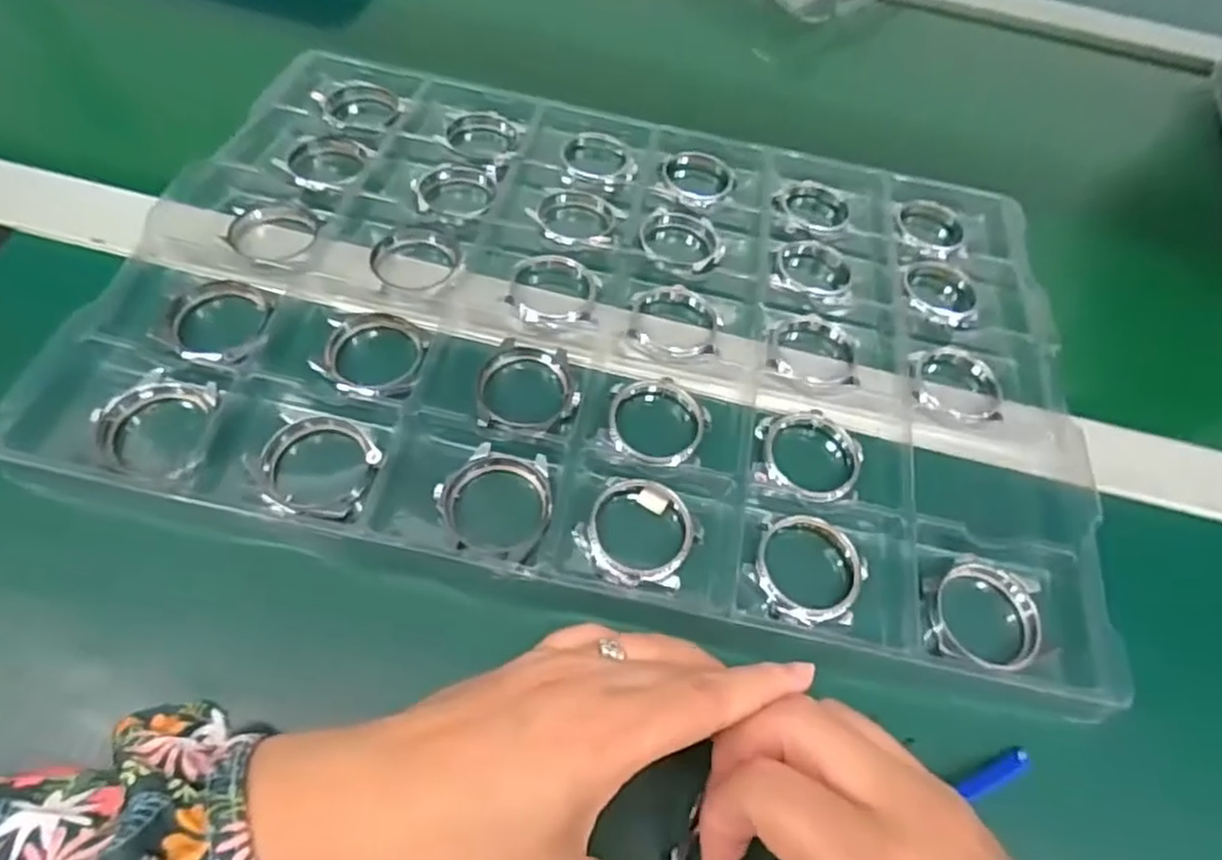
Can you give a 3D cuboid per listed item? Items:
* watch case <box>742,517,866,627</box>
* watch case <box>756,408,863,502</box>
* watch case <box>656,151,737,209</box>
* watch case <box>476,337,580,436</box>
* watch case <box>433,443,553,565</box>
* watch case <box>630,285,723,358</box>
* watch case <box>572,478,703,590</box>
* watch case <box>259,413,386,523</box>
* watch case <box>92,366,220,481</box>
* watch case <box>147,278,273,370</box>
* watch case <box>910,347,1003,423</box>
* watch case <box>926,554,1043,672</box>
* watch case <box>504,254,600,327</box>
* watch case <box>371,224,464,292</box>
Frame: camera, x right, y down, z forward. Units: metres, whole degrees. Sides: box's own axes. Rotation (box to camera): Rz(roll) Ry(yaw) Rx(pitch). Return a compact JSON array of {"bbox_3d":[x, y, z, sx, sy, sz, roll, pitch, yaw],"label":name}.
[{"bbox_3d":[0.080,0.057,0.281,0.045,0.011,0.041,23,58,9],"label":"watch case"},{"bbox_3d":[0.090,0.012,0.313,0.050,0.007,0.046,-6,58,-9],"label":"watch case"},{"bbox_3d":[0.051,-0.147,0.414,0.046,0.017,0.039,11,57,2],"label":"watch case"},{"bbox_3d":[-0.037,-0.022,0.314,0.046,0.009,0.049,8,57,0],"label":"watch case"},{"bbox_3d":[-0.048,0.029,0.288,0.047,0.011,0.046,11,57,2],"label":"watch case"},{"bbox_3d":[0.032,-0.054,0.345,0.045,0.015,0.034,13,57,3],"label":"watch case"},{"bbox_3d":[0.012,0.043,0.286,0.046,0.009,0.046,32,60,14],"label":"watch case"},{"bbox_3d":[-0.122,0.015,0.285,0.048,0.010,0.043,13,57,3],"label":"watch case"},{"bbox_3d":[-0.193,-0.003,0.287,0.048,0.012,0.046,8,57,-1],"label":"watch case"},{"bbox_3d":[-0.180,-0.049,0.319,0.050,0.009,0.048,12,57,2],"label":"watch case"},{"bbox_3d":[0.171,-0.026,0.345,0.045,0.012,0.035,10,57,1],"label":"watch case"},{"bbox_3d":[0.154,0.076,0.285,0.042,0.009,0.045,14,57,3],"label":"watch case"},{"bbox_3d":[-0.029,-0.070,0.346,0.046,0.012,0.041,3,58,-4],"label":"watch case"},{"bbox_3d":[-0.098,-0.087,0.351,0.045,0.011,0.043,14,57,3],"label":"watch case"}]

